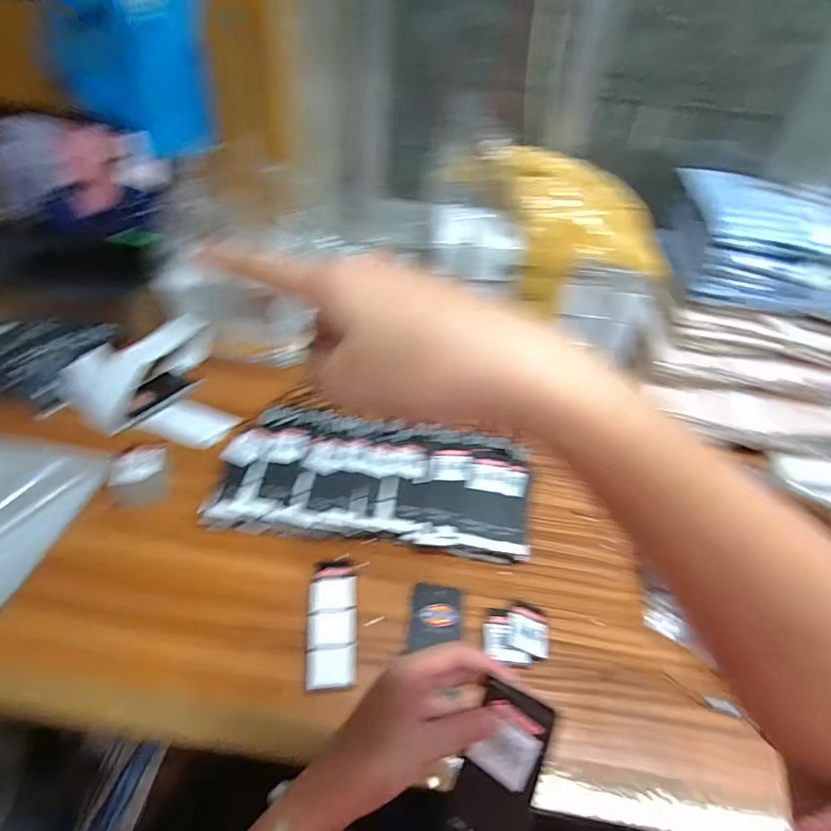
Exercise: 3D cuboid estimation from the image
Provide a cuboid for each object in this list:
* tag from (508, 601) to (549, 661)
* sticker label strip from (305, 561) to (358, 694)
[{"bbox_3d":[0.108,0.203,0.472,0.038,0.008,0.049,12,43,7],"label":"tag"},{"bbox_3d":[-0.077,0.188,0.459,0.045,0.004,0.118,0,43,-7],"label":"sticker label strip"}]

